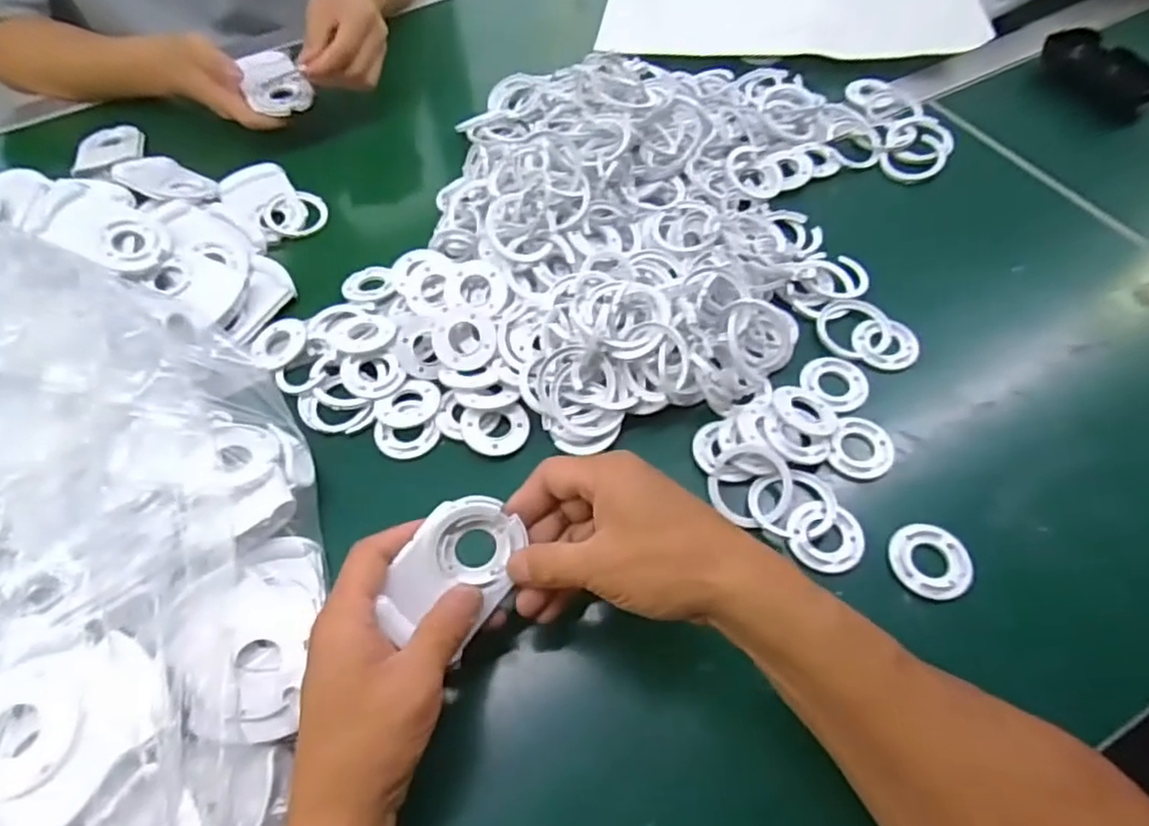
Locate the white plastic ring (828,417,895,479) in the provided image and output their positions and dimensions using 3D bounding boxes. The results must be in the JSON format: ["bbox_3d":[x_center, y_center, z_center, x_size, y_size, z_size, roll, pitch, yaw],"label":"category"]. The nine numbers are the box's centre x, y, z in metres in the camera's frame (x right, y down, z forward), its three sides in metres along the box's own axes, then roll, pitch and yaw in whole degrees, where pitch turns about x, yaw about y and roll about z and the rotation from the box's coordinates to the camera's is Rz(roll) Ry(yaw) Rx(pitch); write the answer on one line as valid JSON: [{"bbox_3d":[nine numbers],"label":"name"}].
[{"bbox_3d":[0.185,0.022,0.425,0.039,0.007,0.043,30,63,20],"label":"white plastic ring"}]

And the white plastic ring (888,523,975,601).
[{"bbox_3d":[0.206,0.085,0.384,0.043,0.007,0.044,-1,57,2],"label":"white plastic ring"}]

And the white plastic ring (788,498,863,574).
[{"bbox_3d":[0.149,0.073,0.392,0.043,0.008,0.040,-1,57,2],"label":"white plastic ring"}]

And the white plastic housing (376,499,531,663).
[{"bbox_3d":[-0.059,0.080,0.337,0.055,0.011,0.077,29,87,-15],"label":"white plastic housing"}]

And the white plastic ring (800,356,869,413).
[{"bbox_3d":[0.179,-0.021,0.452,0.039,0.004,0.043,-37,63,-20],"label":"white plastic ring"}]

